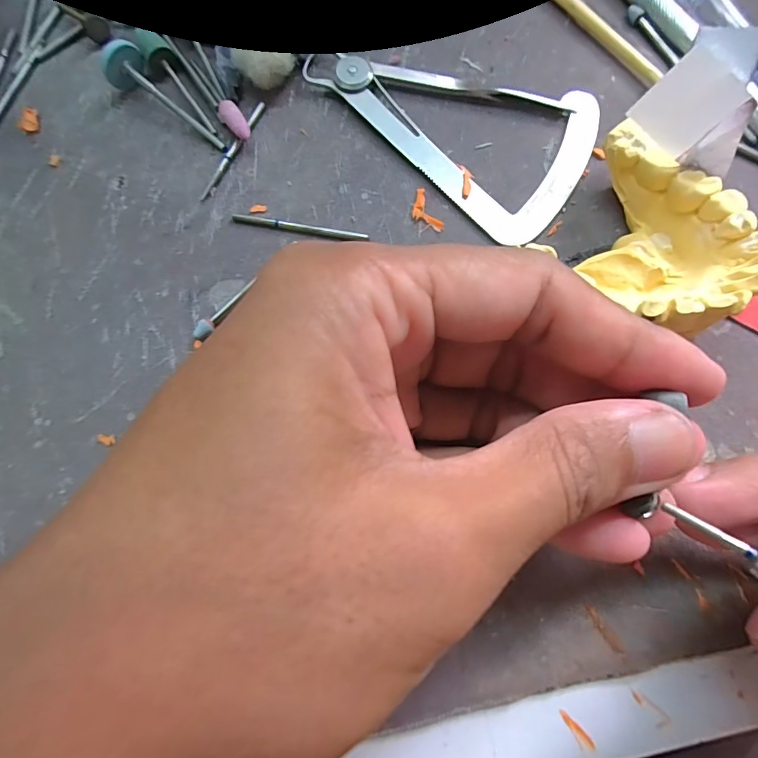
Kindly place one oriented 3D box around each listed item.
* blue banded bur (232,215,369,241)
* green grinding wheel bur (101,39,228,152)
[{"bbox_3d":[-0.025,-0.048,0.139,0.044,0.004,0.004,11,79,4],"label":"blue banded bur"},{"bbox_3d":[-0.072,-0.091,0.144,0.014,0.014,0.045,-42,80,-7],"label":"green grinding wheel bur"}]

